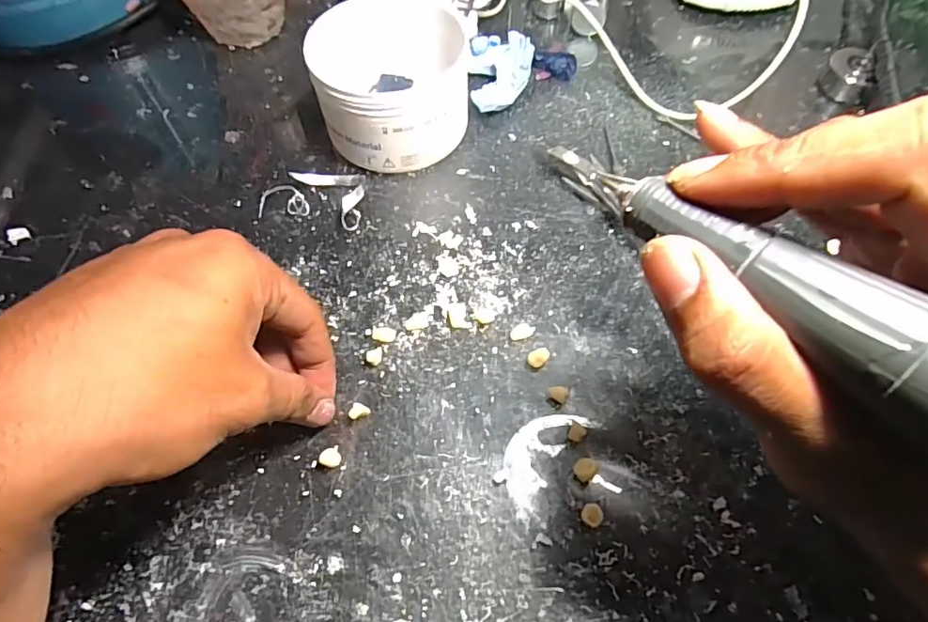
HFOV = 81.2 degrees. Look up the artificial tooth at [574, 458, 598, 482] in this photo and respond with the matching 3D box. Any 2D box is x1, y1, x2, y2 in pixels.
[{"bbox_3d":[0.055,0.071,0.243,0.010,0.006,0.009,-40,68,-20],"label":"artificial tooth"}]

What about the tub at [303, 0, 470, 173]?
[{"bbox_3d":[-0.042,-0.137,0.330,0.085,0.065,0.087,0,60,0],"label":"tub"}]

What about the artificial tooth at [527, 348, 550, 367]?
[{"bbox_3d":[0.037,0.023,0.272,0.011,0.006,0.008,-38,67,-19],"label":"artificial tooth"}]

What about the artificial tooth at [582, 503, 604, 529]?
[{"bbox_3d":[0.055,0.088,0.234,0.009,0.006,0.009,0,60,0],"label":"artificial tooth"}]

